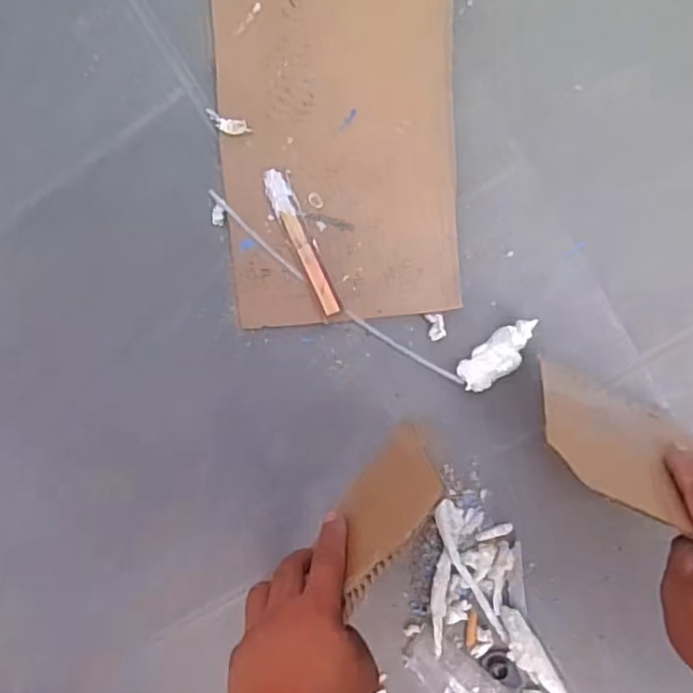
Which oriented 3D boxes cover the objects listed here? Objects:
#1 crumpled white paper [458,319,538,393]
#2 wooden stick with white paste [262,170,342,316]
[{"bbox_3d":[0.129,0.007,0.527,0.075,0.031,0.030,-40,94,7],"label":"crumpled white paper"},{"bbox_3d":[-0.037,-0.087,0.525,0.018,0.013,0.130,-24,96,6],"label":"wooden stick with white paste"}]

